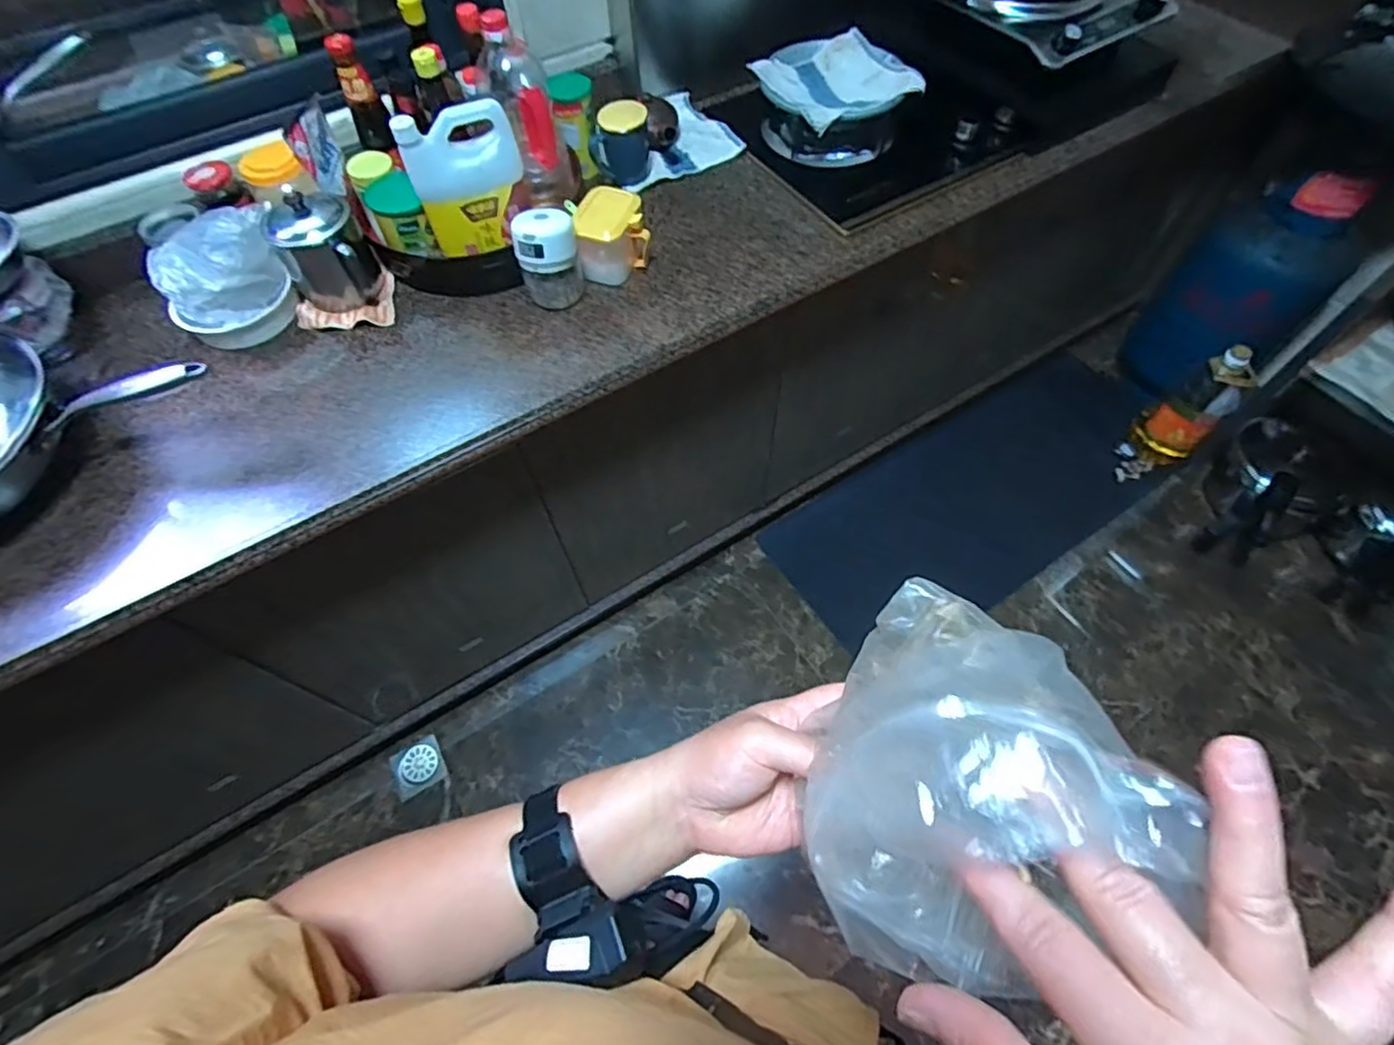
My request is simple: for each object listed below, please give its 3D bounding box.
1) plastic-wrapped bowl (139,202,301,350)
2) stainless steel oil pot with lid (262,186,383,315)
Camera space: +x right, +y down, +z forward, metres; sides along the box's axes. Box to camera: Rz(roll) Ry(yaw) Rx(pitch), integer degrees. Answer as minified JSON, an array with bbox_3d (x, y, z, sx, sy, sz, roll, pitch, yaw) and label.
[{"bbox_3d":[-0.656,-0.343,0.903,0.166,0.121,0.160,-26,62,-13],"label":"plastic-wrapped bowl"},{"bbox_3d":[-0.525,-0.386,0.904,0.110,0.137,0.120,-1,59,1],"label":"stainless steel oil pot with lid"}]

